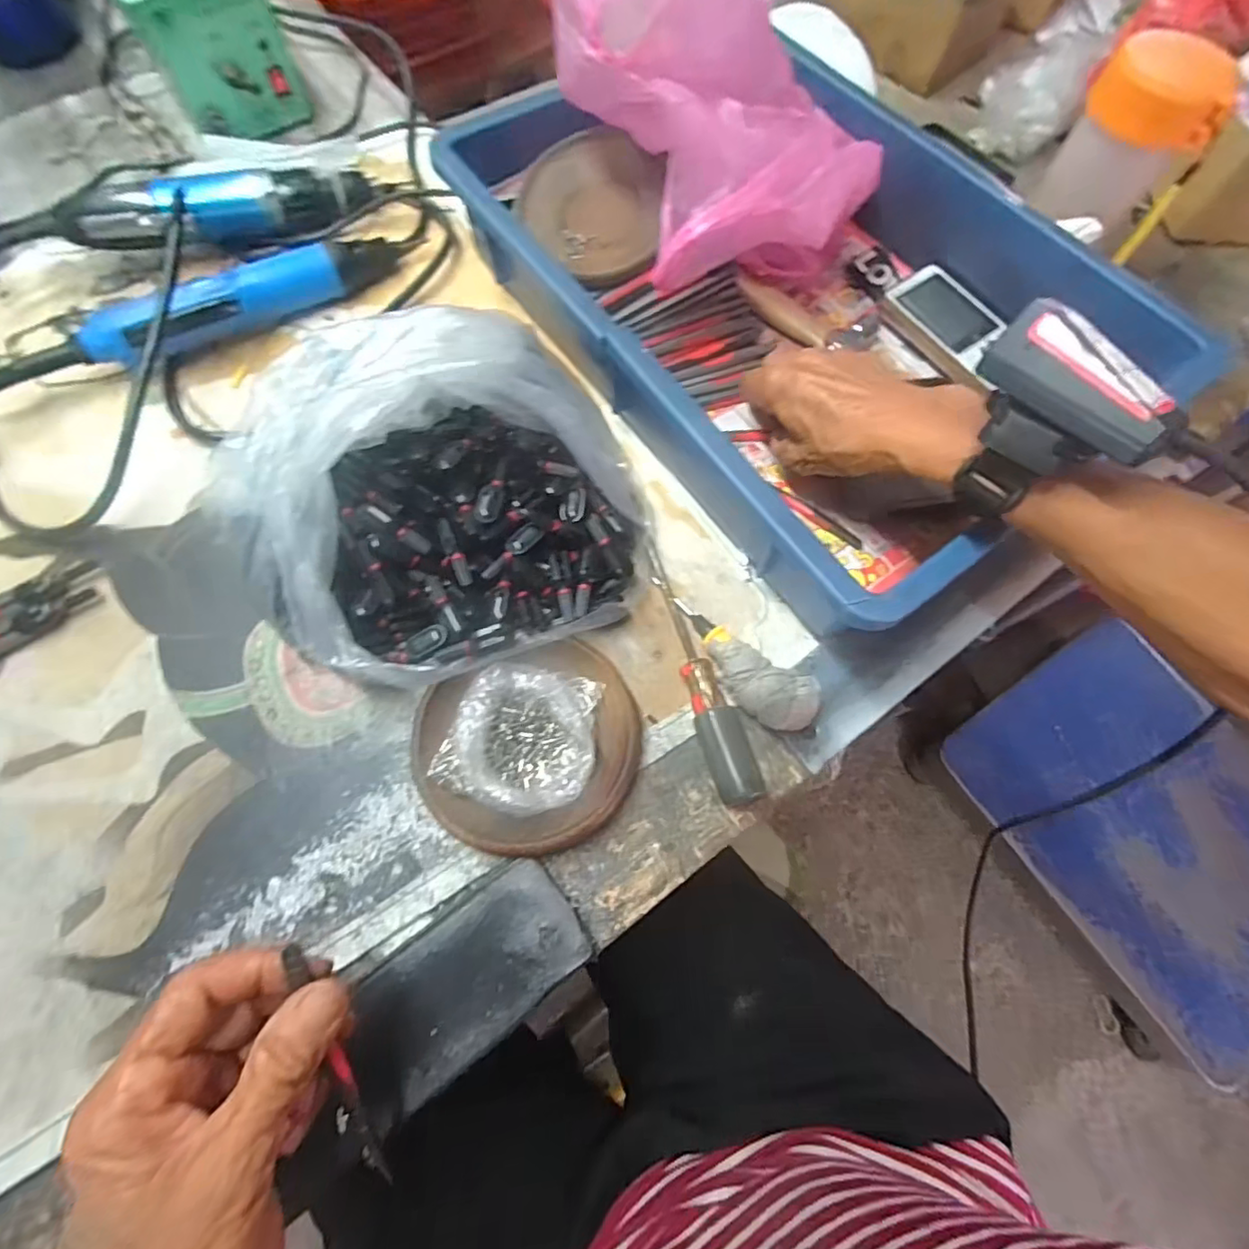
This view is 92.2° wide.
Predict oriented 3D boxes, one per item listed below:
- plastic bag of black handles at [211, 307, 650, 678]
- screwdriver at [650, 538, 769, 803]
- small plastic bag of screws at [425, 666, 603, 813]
[{"bbox_3d":[-0.107,-0.072,0.324,0.216,0.083,0.187,-21,71,-9],"label":"plastic bag of black handles"},{"bbox_3d":[0.042,0.022,0.336,0.026,0.020,0.154,-15,70,-7],"label":"screwdriver"},{"bbox_3d":[-0.053,0.057,0.306,0.075,0.035,0.070,10,69,2],"label":"small plastic bag of screws"}]

